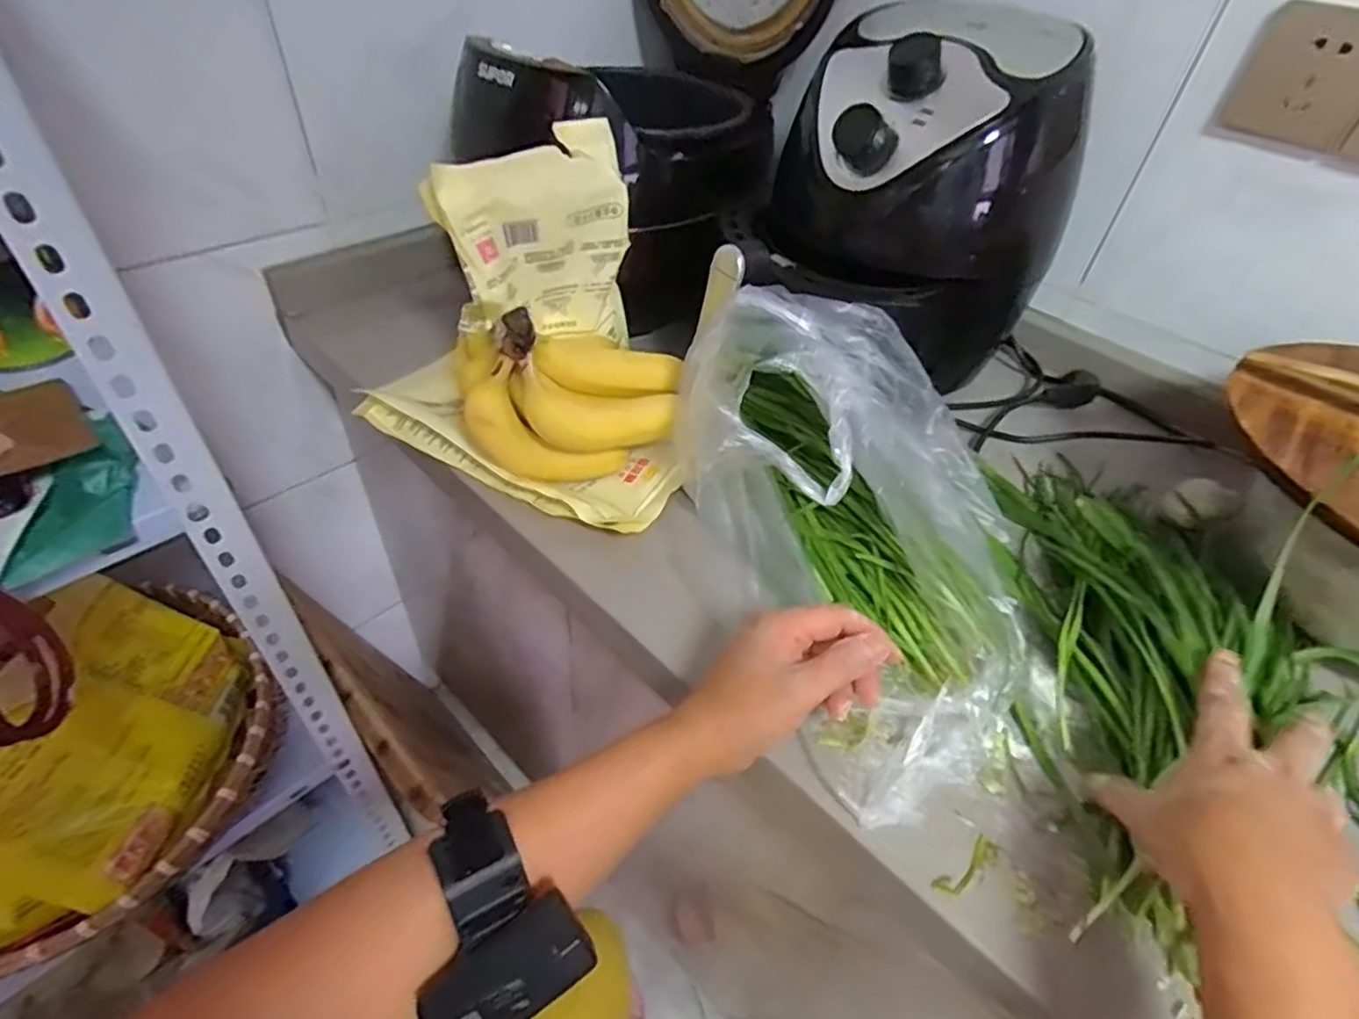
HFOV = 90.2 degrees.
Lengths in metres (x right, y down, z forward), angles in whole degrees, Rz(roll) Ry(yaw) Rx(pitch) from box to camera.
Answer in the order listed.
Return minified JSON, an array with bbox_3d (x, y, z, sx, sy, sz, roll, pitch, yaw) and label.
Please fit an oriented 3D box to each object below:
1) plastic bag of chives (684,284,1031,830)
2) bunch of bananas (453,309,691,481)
[{"bbox_3d":[0.144,-0.010,0.473,0.225,0.149,0.335,-14,48,-19],"label":"plastic bag of chives"},{"bbox_3d":[-0.080,-0.094,0.528,0.169,0.129,0.068,-11,47,-17],"label":"bunch of bananas"}]

